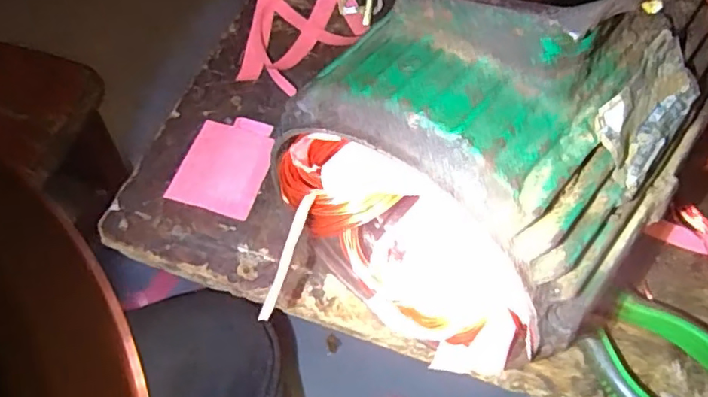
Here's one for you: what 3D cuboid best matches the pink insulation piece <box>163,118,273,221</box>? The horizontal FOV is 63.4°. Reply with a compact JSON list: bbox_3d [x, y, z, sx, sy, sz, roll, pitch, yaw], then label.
[{"bbox_3d":[-0.097,-0.027,0.432,0.062,0.004,0.084,15,59,5],"label":"pink insulation piece"}]

